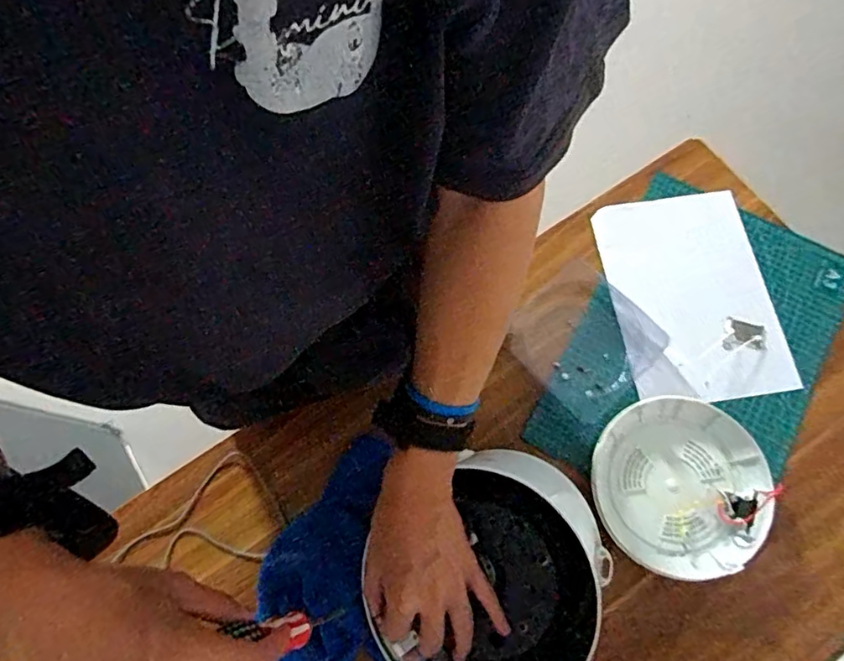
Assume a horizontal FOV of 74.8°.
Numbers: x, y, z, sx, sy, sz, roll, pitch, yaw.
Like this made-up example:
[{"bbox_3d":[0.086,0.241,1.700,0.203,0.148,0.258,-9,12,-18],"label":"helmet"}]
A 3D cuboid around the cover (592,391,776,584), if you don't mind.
[{"bbox_3d":[0.302,0.185,0.652,0.200,0.032,0.190,42,77,14],"label":"cover"}]

